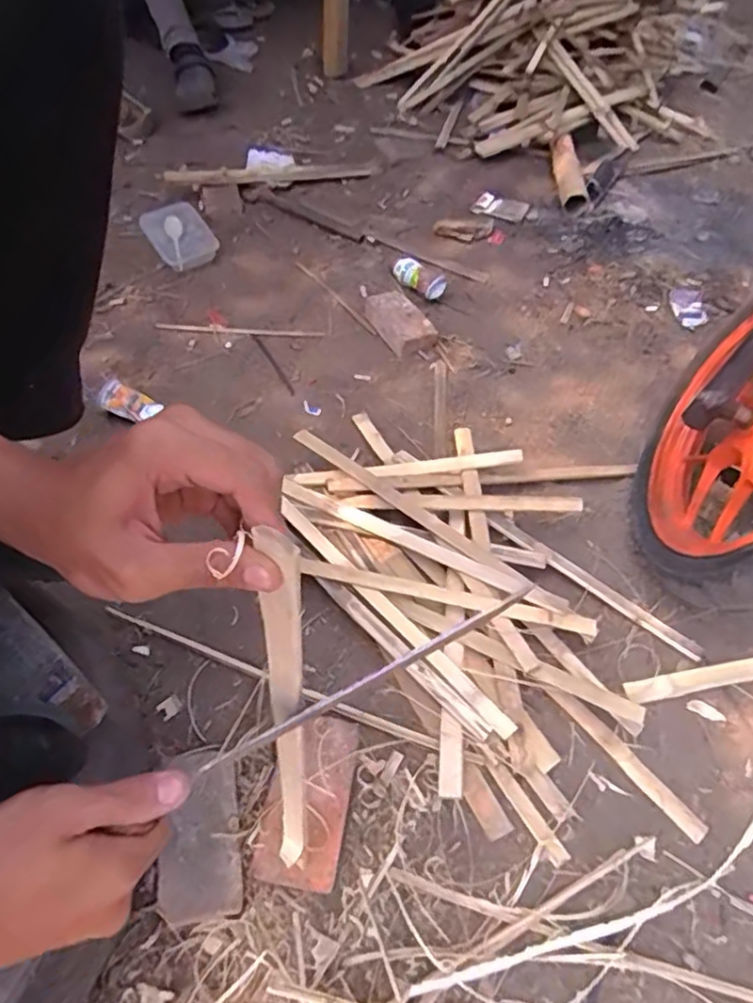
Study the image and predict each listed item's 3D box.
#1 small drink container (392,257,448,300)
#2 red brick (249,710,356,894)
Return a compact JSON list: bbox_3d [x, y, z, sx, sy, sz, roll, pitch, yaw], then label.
[{"bbox_3d":[0.084,-0.457,1.312,0.054,0.046,0.134,-32,59,-23],"label":"small drink container"},{"bbox_3d":[-0.072,0.321,0.703,0.090,0.038,0.174,11,52,4],"label":"red brick"}]

